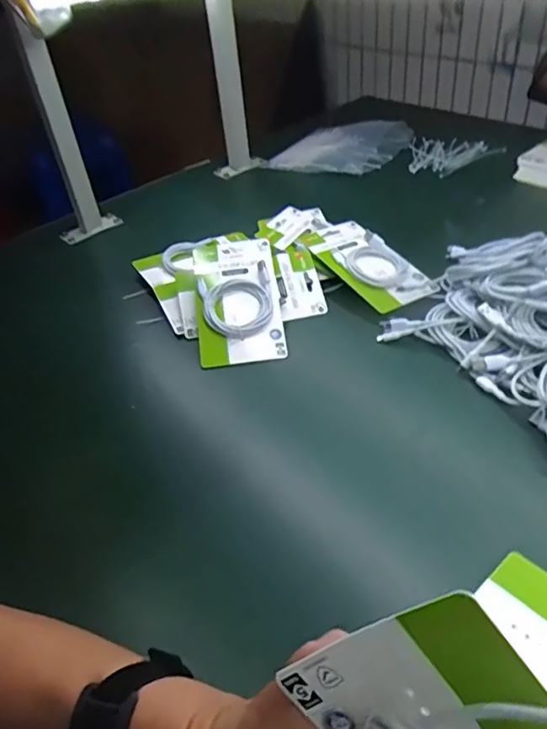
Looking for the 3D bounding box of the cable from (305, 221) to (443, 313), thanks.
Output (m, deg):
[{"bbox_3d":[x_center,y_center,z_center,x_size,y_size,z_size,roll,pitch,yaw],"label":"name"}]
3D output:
[{"bbox_3d":[0.121,-0.137,0.733,0.088,0.020,0.178,-31,59,-21],"label":"cable"}]

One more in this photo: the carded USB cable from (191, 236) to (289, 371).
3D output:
[{"bbox_3d":[-0.045,-0.081,0.693,0.104,0.023,0.175,-9,67,3],"label":"carded USB cable"}]

